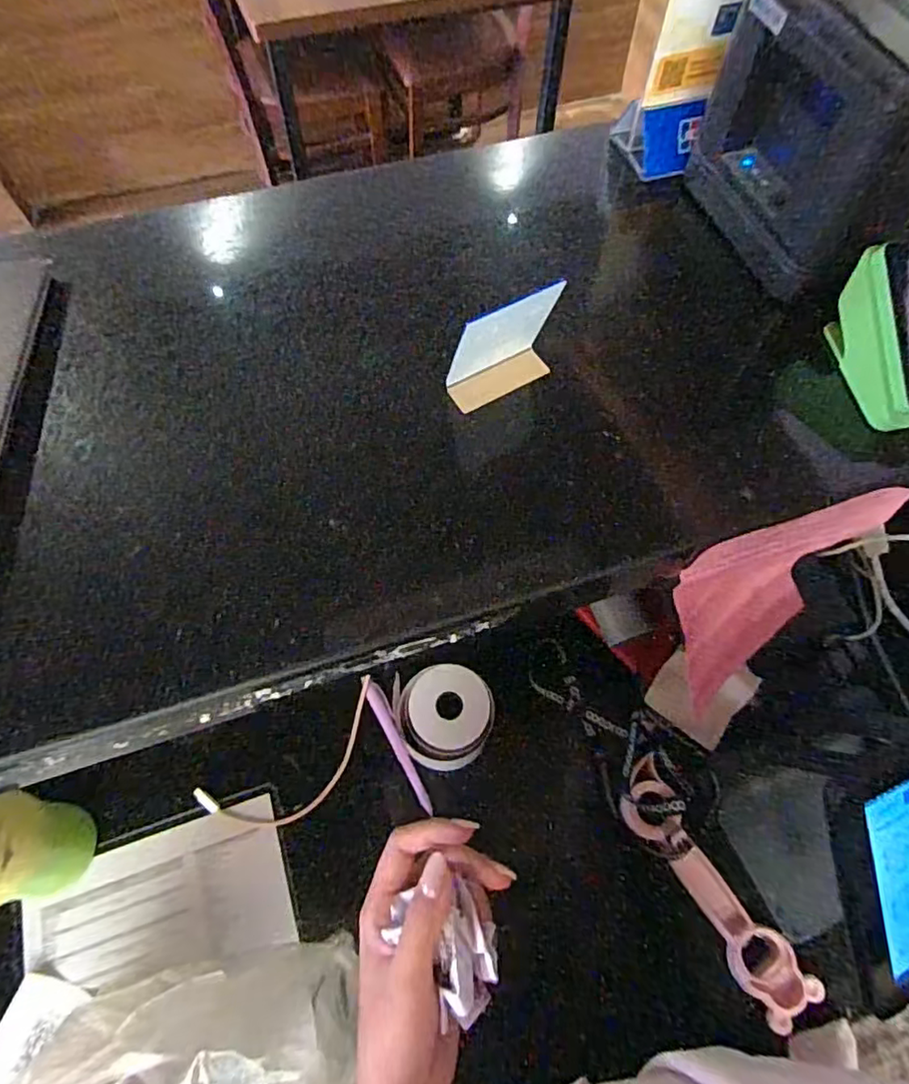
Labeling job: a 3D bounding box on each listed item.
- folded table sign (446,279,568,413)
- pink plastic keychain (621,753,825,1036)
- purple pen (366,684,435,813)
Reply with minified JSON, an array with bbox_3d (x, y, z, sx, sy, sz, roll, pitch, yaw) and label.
[{"bbox_3d":[0.027,-0.107,0.325,0.060,0.066,0.017,-25,67,-12],"label":"folded table sign"},{"bbox_3d":[0.211,0.284,0.496,0.050,0.025,0.205,-31,69,-14],"label":"pink plastic keychain"},{"bbox_3d":[-0.050,0.188,0.553,0.015,0.009,0.126,-25,67,-12],"label":"purple pen"}]

